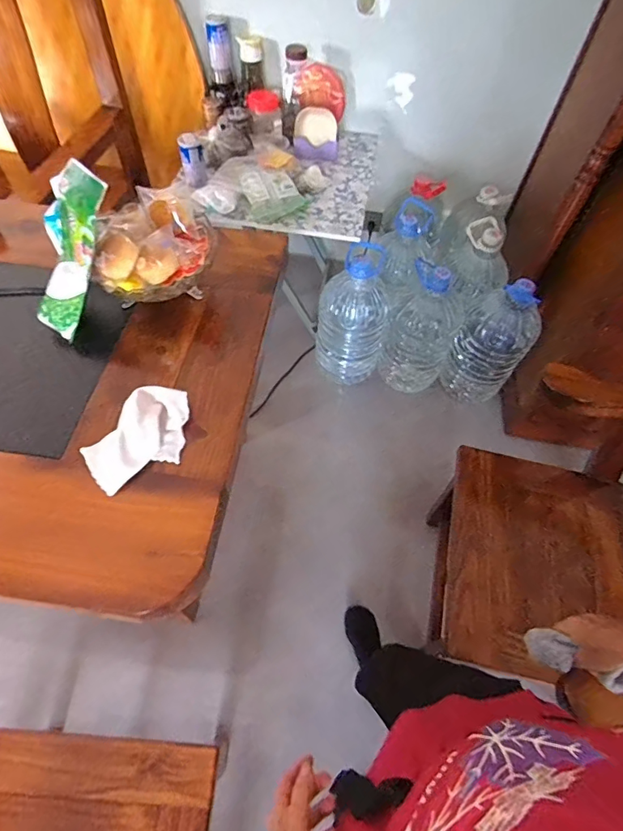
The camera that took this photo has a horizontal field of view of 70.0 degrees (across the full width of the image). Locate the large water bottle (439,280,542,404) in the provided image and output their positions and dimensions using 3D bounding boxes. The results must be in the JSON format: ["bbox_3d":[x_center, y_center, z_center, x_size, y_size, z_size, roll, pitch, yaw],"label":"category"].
[{"bbox_3d":[0.596,-0.253,1.449,0.217,0.444,0.191,31,60,15],"label":"large water bottle"}]

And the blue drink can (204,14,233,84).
[{"bbox_3d":[-0.281,-1.125,1.370,0.067,0.164,0.057,-18,39,-16],"label":"blue drink can"}]

